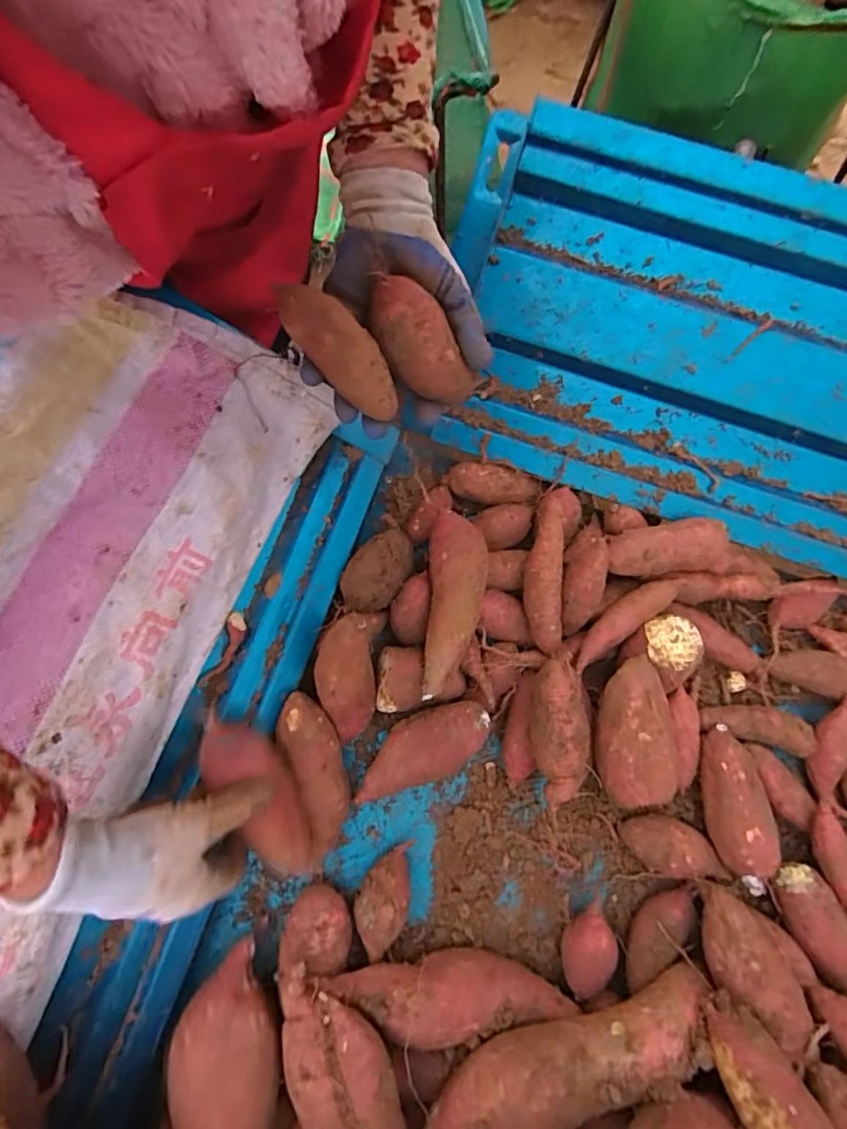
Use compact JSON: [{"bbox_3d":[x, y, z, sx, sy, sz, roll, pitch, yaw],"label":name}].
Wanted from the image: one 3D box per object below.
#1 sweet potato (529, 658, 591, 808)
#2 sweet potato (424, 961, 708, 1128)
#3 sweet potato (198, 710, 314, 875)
[{"bbox_3d":[0.114,0.139,0.460,0.044,0.038,0.112,-8,78,-2],"label":"sweet potato"},{"bbox_3d":[0.102,0.361,0.396,0.242,0.055,0.060,-26,79,-6],"label":"sweet potato"},{"bbox_3d":[-0.130,0.181,0.433,0.042,0.040,0.135,-33,83,-7],"label":"sweet potato"}]

